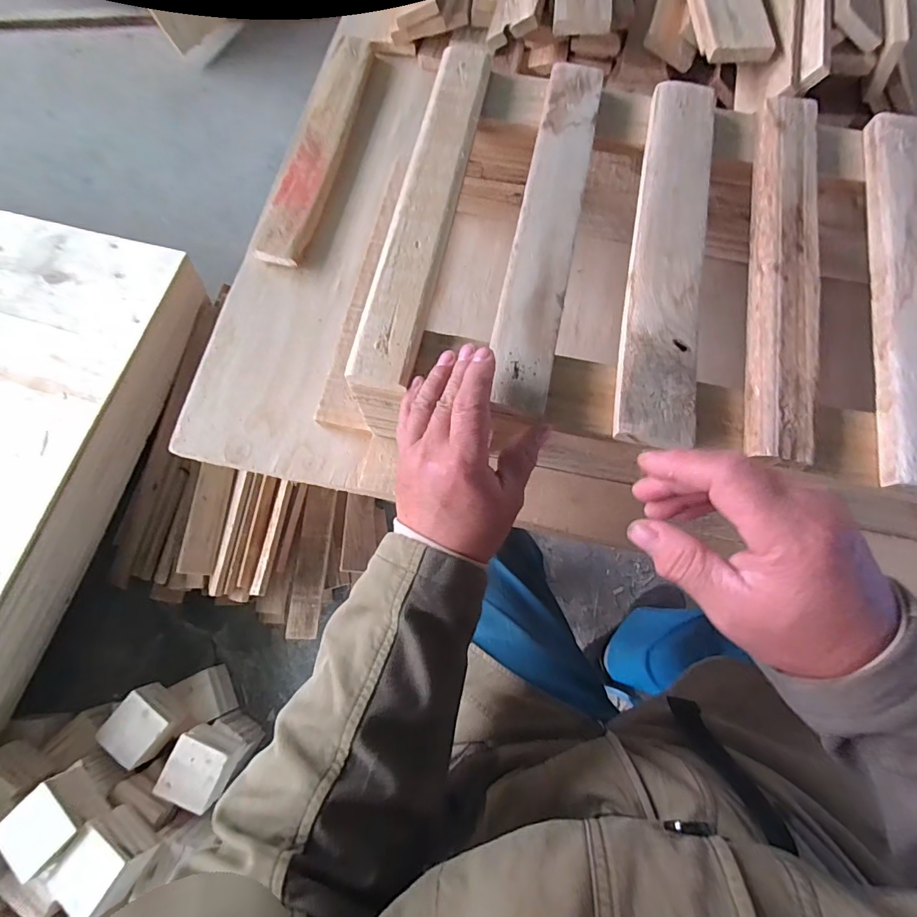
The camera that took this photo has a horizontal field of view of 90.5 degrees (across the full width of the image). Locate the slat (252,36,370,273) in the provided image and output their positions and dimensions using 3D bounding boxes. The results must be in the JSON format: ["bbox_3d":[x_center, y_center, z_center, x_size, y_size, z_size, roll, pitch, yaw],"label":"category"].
[{"bbox_3d":[-0.171,-0.392,0.567,0.057,0.021,0.354,11,73,2],"label":"slat"}]

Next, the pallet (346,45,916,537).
[{"bbox_3d":[0.258,-0.139,0.427,0.624,0.141,0.367,11,73,2],"label":"pallet"}]

